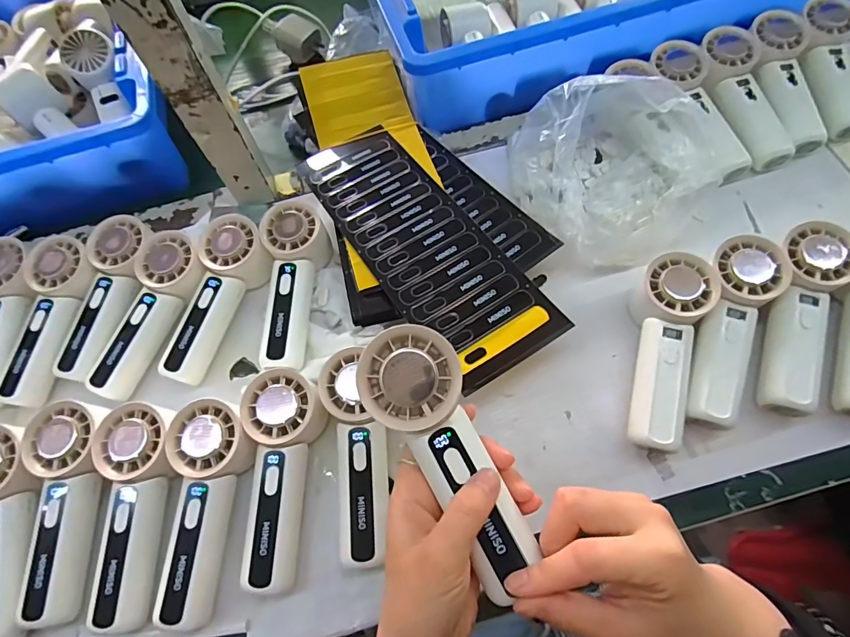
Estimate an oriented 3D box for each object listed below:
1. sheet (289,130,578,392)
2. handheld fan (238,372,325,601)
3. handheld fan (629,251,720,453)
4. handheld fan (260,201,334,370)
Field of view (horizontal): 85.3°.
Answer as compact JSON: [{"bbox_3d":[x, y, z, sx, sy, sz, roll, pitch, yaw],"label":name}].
[{"bbox_3d":[-0.009,-0.076,0.425,0.102,0.005,0.301,-30,62,-12],"label":"sheet"},{"bbox_3d":[-0.109,0.120,0.355,0.060,0.040,0.157,-1,76,3],"label":"handheld fan"},{"bbox_3d":[0.185,0.026,0.368,0.054,0.057,0.149,19,67,14],"label":"handheld fan"},{"bbox_3d":[-0.117,-0.028,0.421,0.053,0.052,0.152,-6,63,2],"label":"handheld fan"}]

